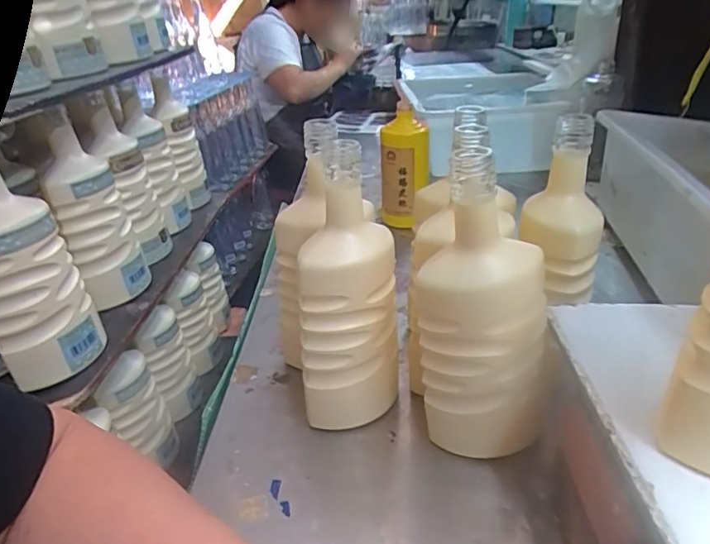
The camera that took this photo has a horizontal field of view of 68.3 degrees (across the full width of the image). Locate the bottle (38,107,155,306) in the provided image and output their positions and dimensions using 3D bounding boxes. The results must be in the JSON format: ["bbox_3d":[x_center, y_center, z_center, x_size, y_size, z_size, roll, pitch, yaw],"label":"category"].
[{"bbox_3d":[-0.306,-0.063,0.625,0.078,0.209,0.063,-16,30,-17],"label":"bottle"}]

